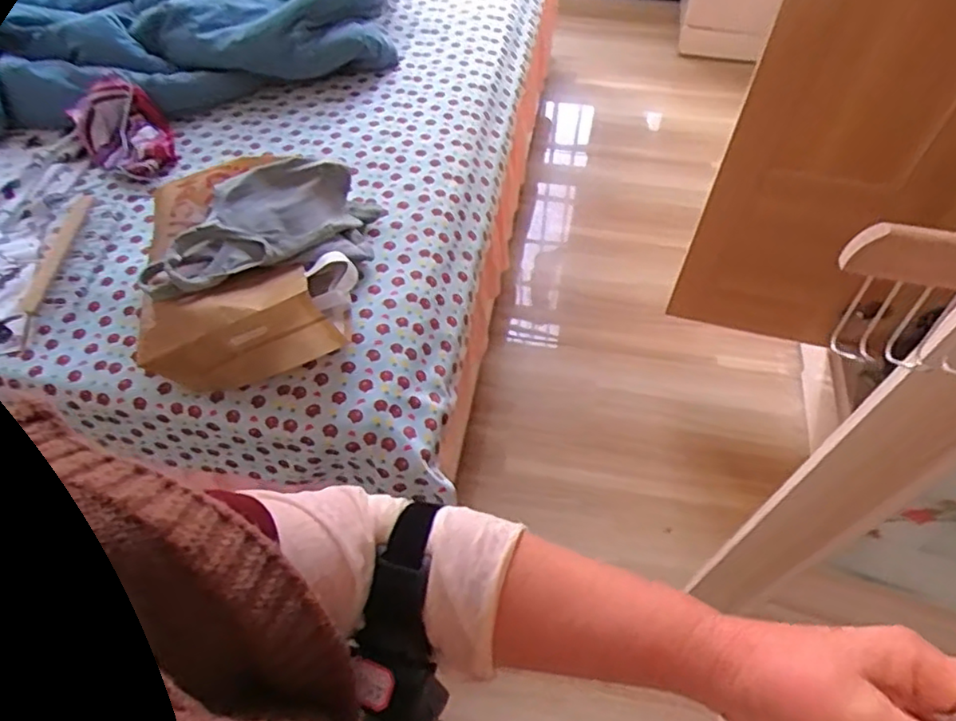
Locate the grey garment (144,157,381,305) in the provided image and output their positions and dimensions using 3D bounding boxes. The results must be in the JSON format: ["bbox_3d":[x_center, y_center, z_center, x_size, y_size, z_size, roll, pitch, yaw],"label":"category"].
[{"bbox_3d":[-0.312,-0.212,0.989,0.168,0.128,0.420,33,44,21],"label":"grey garment"}]

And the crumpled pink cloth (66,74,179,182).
[{"bbox_3d":[-0.699,-0.456,1.255,0.160,0.086,0.220,-32,61,-20],"label":"crumpled pink cloth"}]

